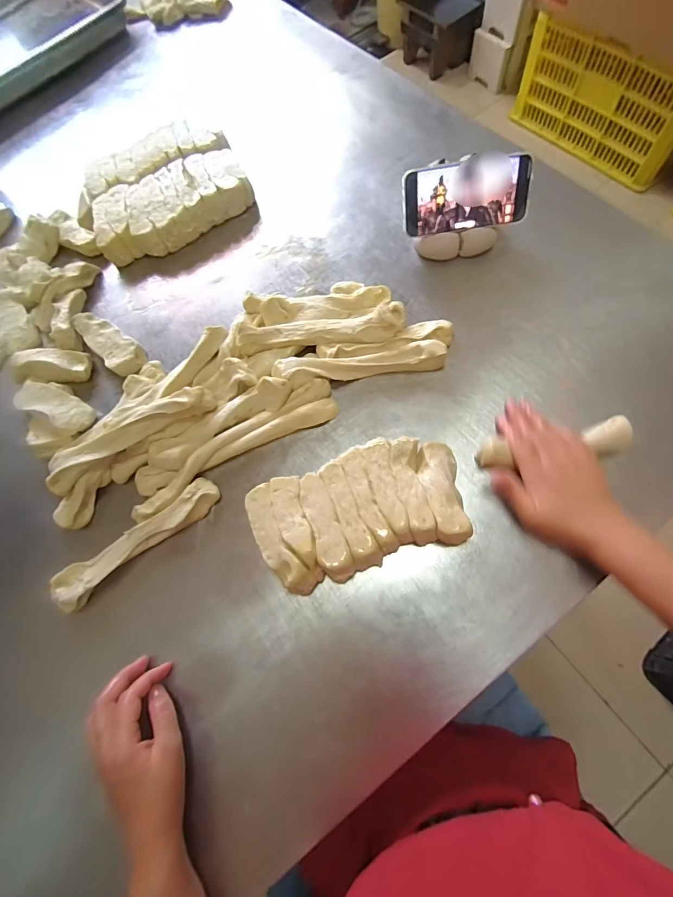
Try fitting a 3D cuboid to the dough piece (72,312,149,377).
[{"bbox_3d":[-0.297,-0.141,0.512,0.047,0.022,0.120,-43,72,-9],"label":"dough piece"}]

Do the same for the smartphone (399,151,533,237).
[{"bbox_3d":[0.161,-0.313,0.481,0.151,0.074,0.006,-6,32,4],"label":"smartphone"}]

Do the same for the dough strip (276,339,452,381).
[{"bbox_3d":[0.027,-0.103,0.458,0.199,0.027,0.023,-8,70,3],"label":"dough strip"}]

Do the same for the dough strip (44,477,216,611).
[{"bbox_3d":[-0.213,0.099,0.421,0.190,0.031,0.035,-38,71,-8],"label":"dough strip"}]

